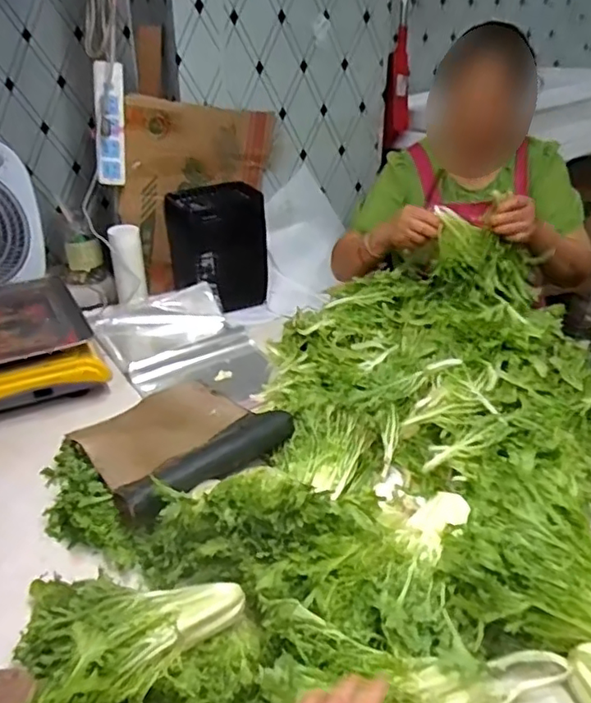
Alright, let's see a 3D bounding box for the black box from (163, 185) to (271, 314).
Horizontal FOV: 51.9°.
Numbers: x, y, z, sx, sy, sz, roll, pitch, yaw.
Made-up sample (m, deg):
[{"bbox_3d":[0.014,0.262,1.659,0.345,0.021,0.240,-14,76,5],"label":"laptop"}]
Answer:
[{"bbox_3d":[-0.172,-0.221,1.354,0.217,0.266,0.101,-4,30,-8],"label":"black box"}]

